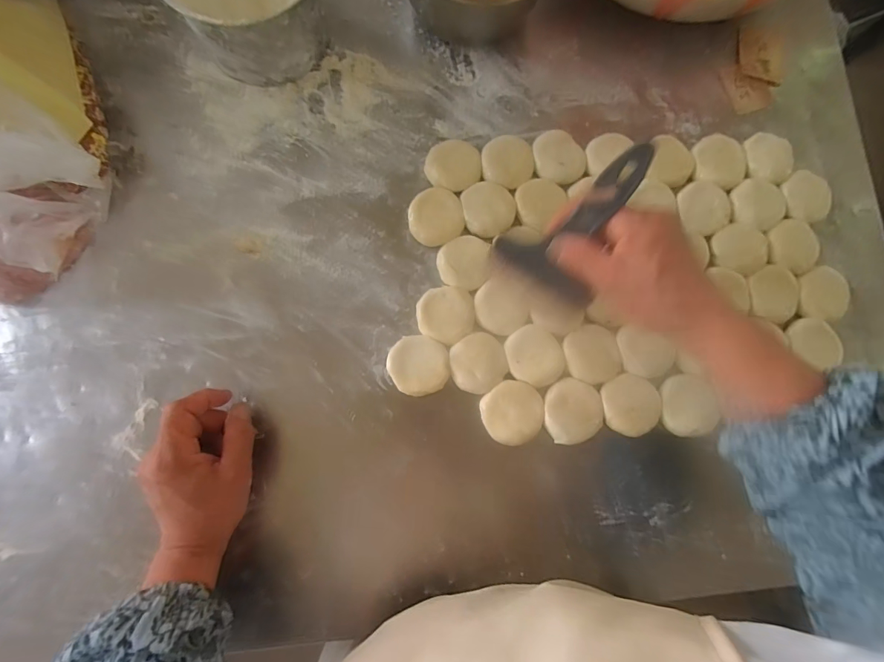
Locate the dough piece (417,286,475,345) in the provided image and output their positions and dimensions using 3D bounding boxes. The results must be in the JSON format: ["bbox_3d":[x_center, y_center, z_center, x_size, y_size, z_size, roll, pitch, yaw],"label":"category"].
[{"bbox_3d":[0.004,-0.016,0.429,0.056,0.016,0.056,-1,82,-3],"label":"dough piece"}]

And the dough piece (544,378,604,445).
[{"bbox_3d":[0.130,0.079,0.415,0.055,0.010,0.062,4,81,-2],"label":"dough piece"}]

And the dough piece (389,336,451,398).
[{"bbox_3d":[-0.023,0.034,0.421,0.059,0.017,0.058,0,82,-3],"label":"dough piece"}]

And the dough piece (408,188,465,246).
[{"bbox_3d":[-0.006,-0.120,0.445,0.056,0.015,0.058,0,82,-3],"label":"dough piece"}]

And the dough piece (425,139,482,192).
[{"bbox_3d":[0.012,-0.177,0.455,0.058,0.015,0.054,9,81,-1],"label":"dough piece"}]

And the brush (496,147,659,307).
[{"bbox_3d":[0.101,-0.075,0.324,0.097,0.156,0.030,28,65,2],"label":"brush"}]

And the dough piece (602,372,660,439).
[{"bbox_3d":[0.187,0.073,0.417,0.052,0.016,0.057,0,82,-3],"label":"dough piece"}]

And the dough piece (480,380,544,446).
[{"bbox_3d":[0.071,0.080,0.418,0.060,0.017,0.057,0,82,-3],"label":"dough piece"}]

